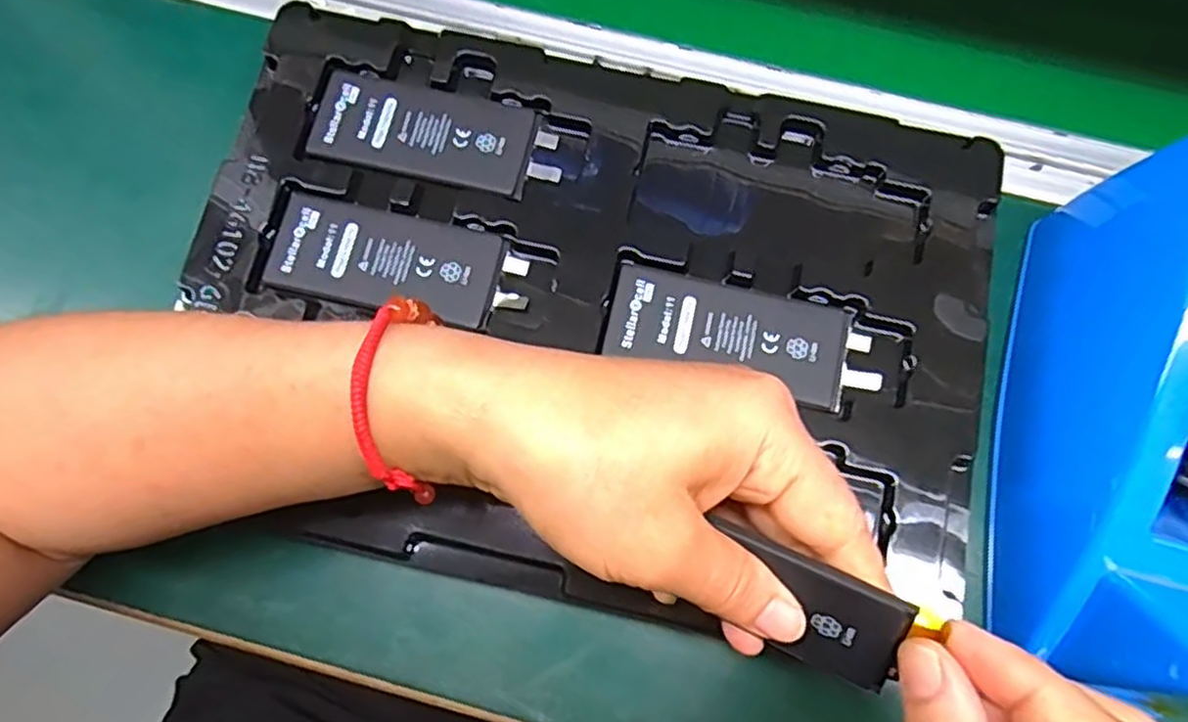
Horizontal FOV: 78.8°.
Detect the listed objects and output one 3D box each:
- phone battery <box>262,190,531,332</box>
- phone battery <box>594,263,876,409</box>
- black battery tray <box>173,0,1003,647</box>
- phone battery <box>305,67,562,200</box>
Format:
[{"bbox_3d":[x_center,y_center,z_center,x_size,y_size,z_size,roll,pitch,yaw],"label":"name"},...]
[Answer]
[{"bbox_3d":[-0.084,-0.041,0.308,0.107,0.004,0.043,13,75,3],"label":"phone battery"},{"bbox_3d":[0.061,-0.010,0.298,0.107,0.004,0.042,14,76,3],"label":"phone battery"},{"bbox_3d":[-0.006,-0.014,0.321,0.324,0.053,0.228,13,75,3],"label":"black battery tray"},{"bbox_3d":[-0.070,-0.100,0.320,0.106,0.004,0.044,14,76,3],"label":"phone battery"}]

